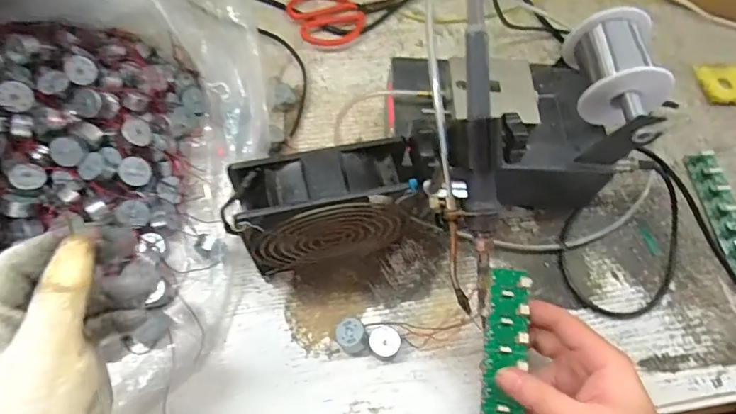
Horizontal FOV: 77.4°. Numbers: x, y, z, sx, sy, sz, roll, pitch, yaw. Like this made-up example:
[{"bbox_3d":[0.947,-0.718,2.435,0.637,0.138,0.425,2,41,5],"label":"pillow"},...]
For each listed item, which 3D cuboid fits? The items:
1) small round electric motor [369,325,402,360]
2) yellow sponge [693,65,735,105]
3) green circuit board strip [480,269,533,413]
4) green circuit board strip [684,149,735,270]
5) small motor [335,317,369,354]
[{"bbox_3d":[0.013,0.106,0.361,0.024,0.011,0.025,1,65,-2],"label":"small round electric motor"},{"bbox_3d":[0.399,-0.136,0.508,0.056,0.011,0.054,0,66,-5],"label":"yellow sponge"},{"bbox_3d":[0.097,0.113,0.325,0.030,0.005,0.136,4,76,11],"label":"green circuit board strip"},{"bbox_3d":[0.340,0.008,0.432,0.026,0.017,0.138,-3,66,-6],"label":"green circuit board strip"},{"bbox_3d":[-0.013,0.101,0.359,0.023,0.018,0.026,-24,70,-15],"label":"small motor"}]

